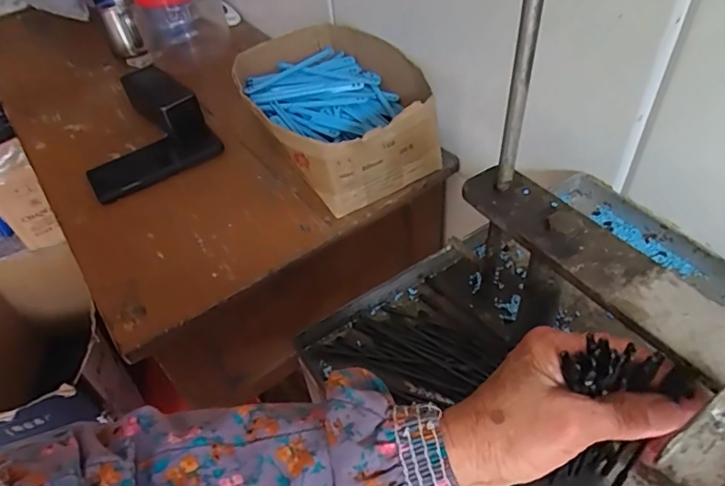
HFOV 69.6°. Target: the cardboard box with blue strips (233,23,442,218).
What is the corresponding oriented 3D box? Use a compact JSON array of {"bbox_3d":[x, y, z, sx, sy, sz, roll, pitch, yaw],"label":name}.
[{"bbox_3d":[-0.032,-0.158,0.634,0.185,0.096,0.277,-26,50,-17],"label":"cardboard box with blue strips"}]

